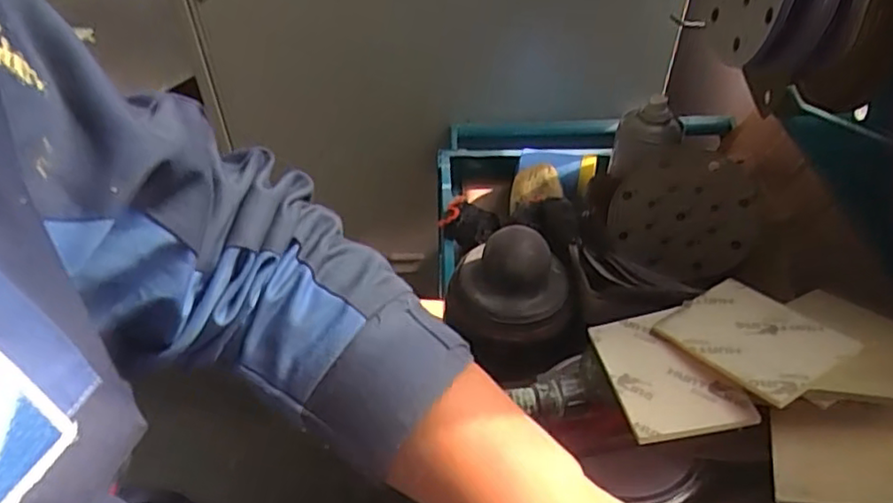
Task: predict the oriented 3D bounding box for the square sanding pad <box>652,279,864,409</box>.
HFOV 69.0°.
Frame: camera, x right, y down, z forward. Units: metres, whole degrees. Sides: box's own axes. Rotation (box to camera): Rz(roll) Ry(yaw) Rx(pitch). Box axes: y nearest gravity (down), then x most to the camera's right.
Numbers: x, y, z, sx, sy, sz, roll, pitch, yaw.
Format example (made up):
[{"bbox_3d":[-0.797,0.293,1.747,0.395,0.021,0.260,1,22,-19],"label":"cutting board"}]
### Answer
[{"bbox_3d":[0.197,0.053,0.421,0.073,0.008,0.099,-30,35,-18],"label":"square sanding pad"}]

